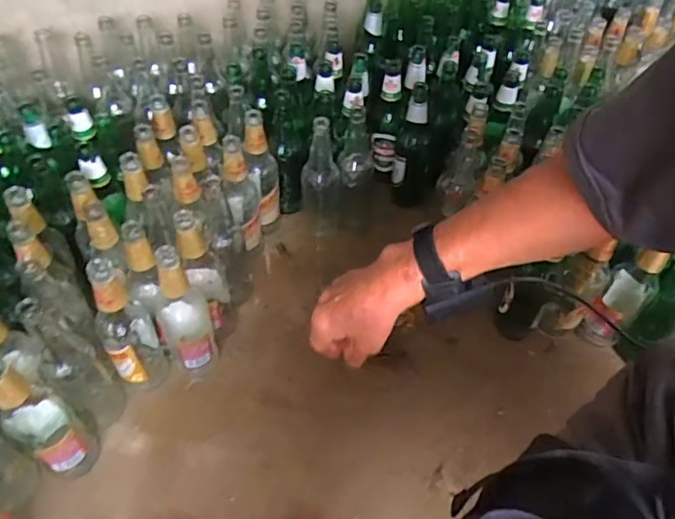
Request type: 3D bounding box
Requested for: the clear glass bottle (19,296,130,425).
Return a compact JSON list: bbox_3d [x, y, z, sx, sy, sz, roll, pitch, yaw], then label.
[{"bbox_3d":[-0.344,0.136,0.702,0.066,0.251,0.064,2,50,-2],"label":"clear glass bottle"}]

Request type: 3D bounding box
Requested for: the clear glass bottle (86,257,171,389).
[{"bbox_3d":[-0.292,0.094,0.745,0.074,0.248,0.072,-25,56,-22],"label":"clear glass bottle"}]

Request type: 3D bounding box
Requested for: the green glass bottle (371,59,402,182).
[{"bbox_3d":[0.095,-0.263,1.060,0.054,0.254,0.052,4,50,0],"label":"green glass bottle"}]

